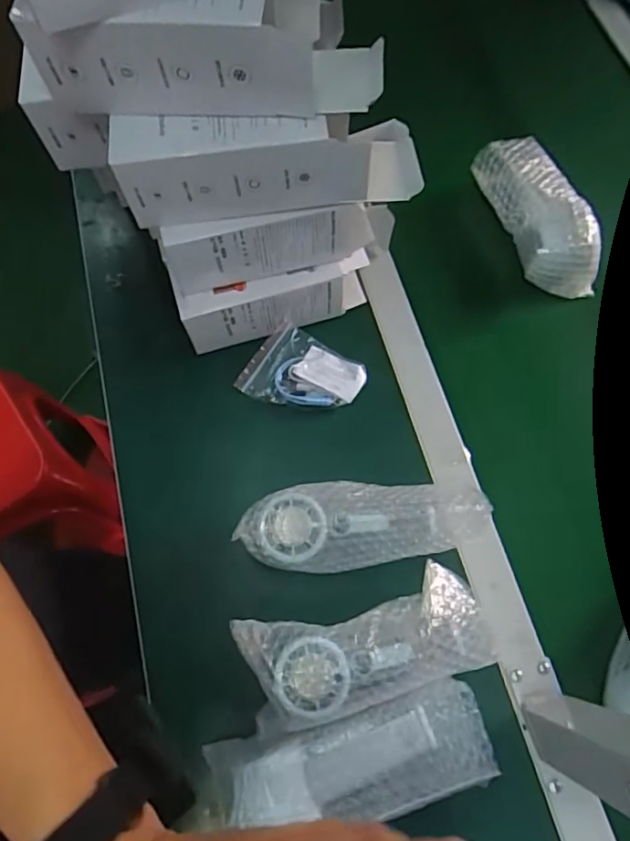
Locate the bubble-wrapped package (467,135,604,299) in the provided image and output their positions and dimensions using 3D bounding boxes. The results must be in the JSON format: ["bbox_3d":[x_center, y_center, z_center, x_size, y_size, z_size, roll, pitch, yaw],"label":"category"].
[{"bbox_3d":[0.239,-0.222,0.589,0.070,0.072,0.185,-20,70,-7],"label":"bubble-wrapped package"}]

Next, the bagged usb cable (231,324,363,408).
[{"bbox_3d":[-0.013,-0.043,0.563,0.114,0.022,0.084,30,72,11],"label":"bagged usb cable"}]

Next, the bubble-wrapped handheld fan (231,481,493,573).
[{"bbox_3d":[0.040,0.093,0.466,0.196,0.089,0.069,0,69,0],"label":"bubble-wrapped handheld fan"}]

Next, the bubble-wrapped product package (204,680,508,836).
[{"bbox_3d":[0.034,0.255,0.415,0.195,0.052,0.082,-8,69,-3],"label":"bubble-wrapped product package"}]

